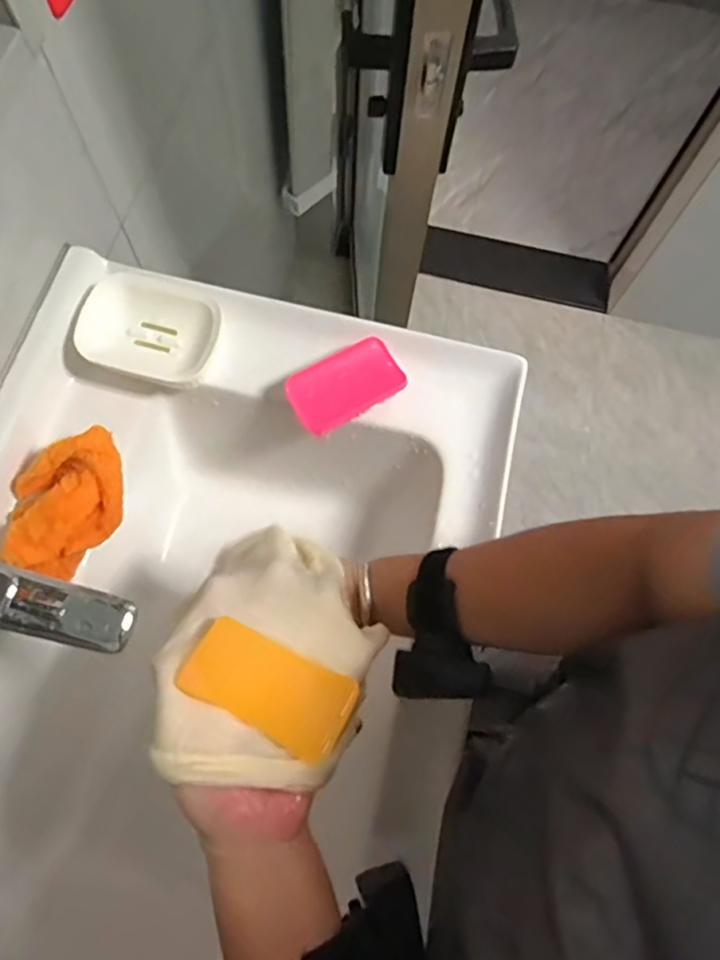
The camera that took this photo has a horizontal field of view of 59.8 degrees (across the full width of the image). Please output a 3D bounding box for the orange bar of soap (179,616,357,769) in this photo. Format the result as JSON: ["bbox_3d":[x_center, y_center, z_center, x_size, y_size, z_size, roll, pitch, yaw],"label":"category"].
[{"bbox_3d":[-0.057,0.129,0.392,0.104,0.015,0.052,27,72,7],"label":"orange bar of soap"}]

